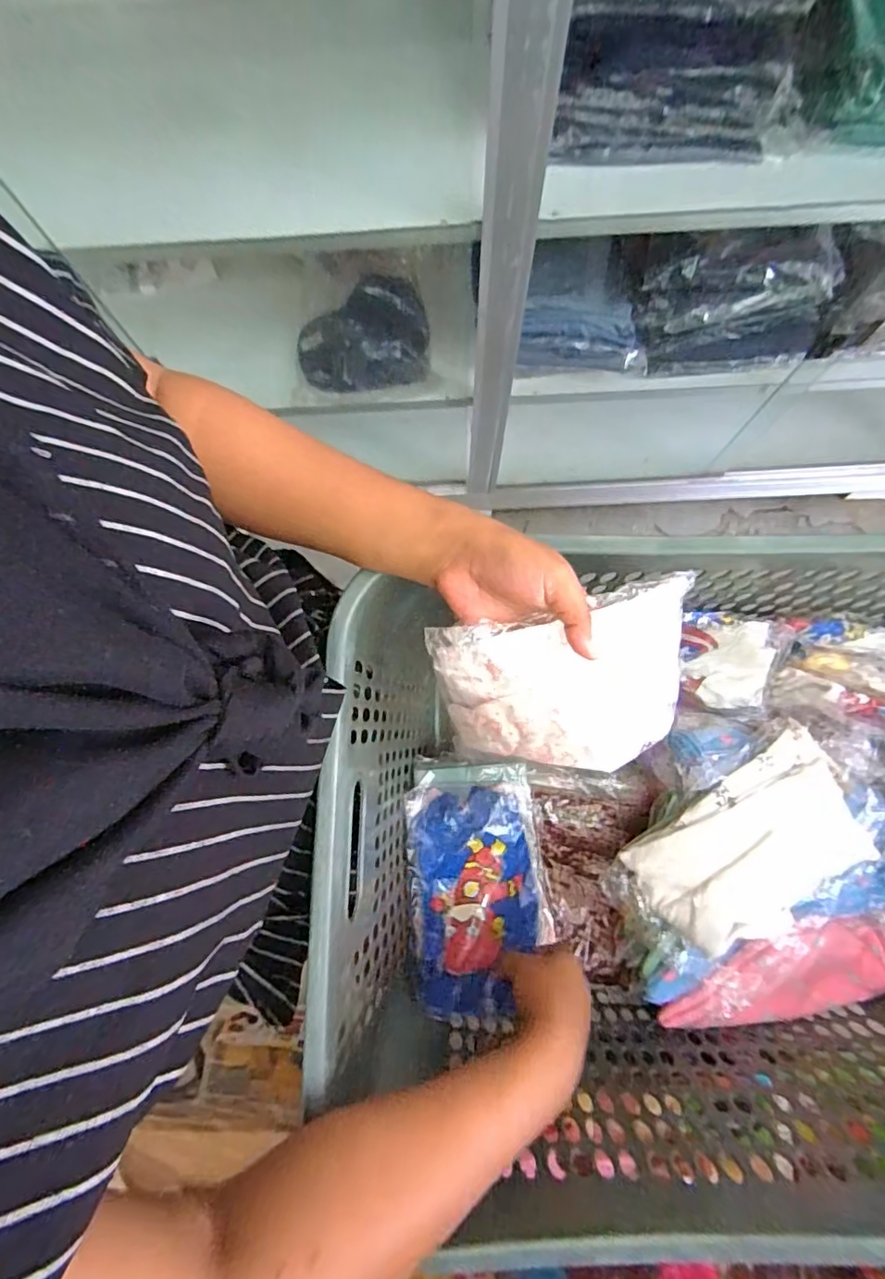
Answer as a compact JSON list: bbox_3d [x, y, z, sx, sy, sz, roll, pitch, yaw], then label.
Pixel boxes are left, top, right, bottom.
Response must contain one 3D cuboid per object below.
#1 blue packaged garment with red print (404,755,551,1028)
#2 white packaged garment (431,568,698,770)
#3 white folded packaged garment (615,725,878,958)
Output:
[{"bbox_3d":[0.033,0.224,0.522,0.125,0.073,0.209,-5,79,0],"label":"blue packaged garment with red print"},{"bbox_3d":[0.082,0.029,0.368,0.164,0.036,0.114,-12,108,4],"label":"white packaged garment"},{"bbox_3d":[0.265,0.170,0.465,0.205,0.034,0.110,-35,81,-5],"label":"white folded packaged garment"}]

